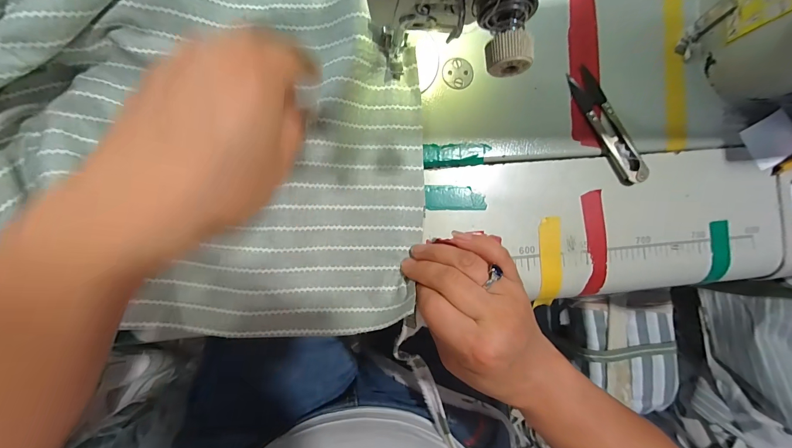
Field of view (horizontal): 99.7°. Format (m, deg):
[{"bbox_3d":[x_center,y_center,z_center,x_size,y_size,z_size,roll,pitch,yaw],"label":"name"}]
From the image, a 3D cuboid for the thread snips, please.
[{"bbox_3d":[0.171,-0.078,0.270,0.023,0.007,0.100,-28,91,-6],"label":"thread snips"}]

